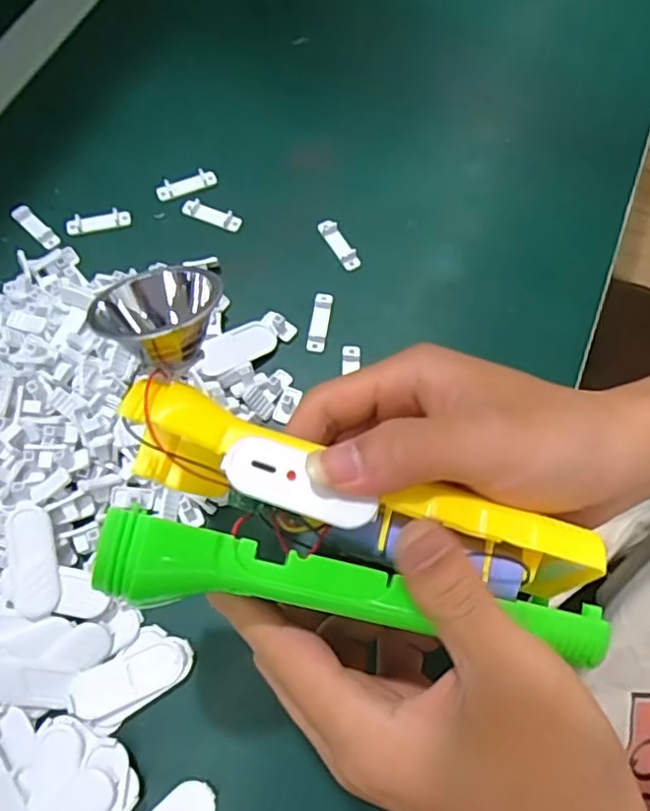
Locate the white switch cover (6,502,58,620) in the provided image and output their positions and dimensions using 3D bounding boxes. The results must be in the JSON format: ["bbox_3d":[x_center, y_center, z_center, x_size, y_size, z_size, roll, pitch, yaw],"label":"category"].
[{"bbox_3d":[-0.132,0.068,0.281,0.019,0.008,0.050,-14,69,-8],"label":"white switch cover"}]

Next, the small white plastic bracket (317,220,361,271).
[{"bbox_3d":[0.009,-0.096,0.373,0.010,0.006,0.037,-27,71,-13],"label":"small white plastic bracket"}]

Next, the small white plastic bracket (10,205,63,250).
[{"bbox_3d":[-0.172,-0.107,0.373,0.040,0.004,0.010,43,72,14],"label":"small white plastic bracket"}]

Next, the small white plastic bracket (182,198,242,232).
[{"bbox_3d":[-0.068,-0.116,0.380,0.038,0.004,0.012,24,68,7],"label":"small white plastic bracket"}]

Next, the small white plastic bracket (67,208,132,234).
[{"bbox_3d":[-0.135,-0.110,0.374,0.037,0.005,0.010,-12,68,-7],"label":"small white plastic bracket"}]

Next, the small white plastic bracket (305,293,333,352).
[{"bbox_3d":[-0.003,-0.047,0.350,0.010,0.004,0.035,10,67,2],"label":"small white plastic bracket"}]

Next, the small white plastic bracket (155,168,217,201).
[{"bbox_3d":[-0.085,-0.137,0.387,0.038,0.006,0.012,-18,69,-10],"label":"small white plastic bracket"}]

